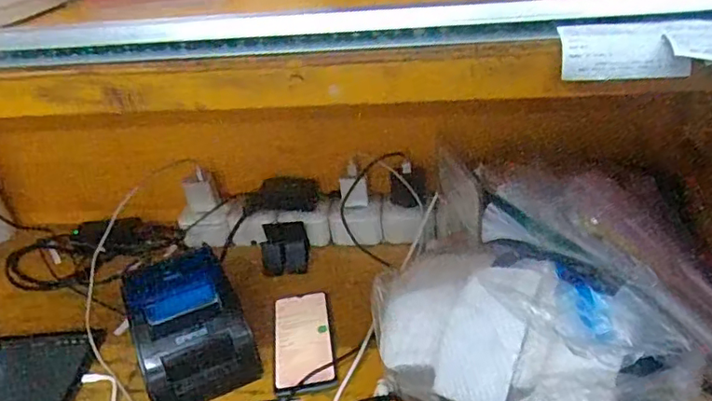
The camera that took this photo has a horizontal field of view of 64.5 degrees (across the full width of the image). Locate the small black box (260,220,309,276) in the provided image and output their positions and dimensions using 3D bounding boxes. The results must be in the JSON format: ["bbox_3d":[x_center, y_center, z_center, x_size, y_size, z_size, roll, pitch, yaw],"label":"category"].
[{"bbox_3d":[-0.107,0.068,0.851,0.071,0.057,0.068,-9,31,-5],"label":"small black box"}]

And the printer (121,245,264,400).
[{"bbox_3d":[-0.199,0.151,0.671,0.126,0.108,0.139,-20,33,-23],"label":"printer"}]

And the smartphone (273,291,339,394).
[{"bbox_3d":[-0.066,0.175,0.715,0.075,0.009,0.163,-8,30,-4],"label":"smartphone"}]

